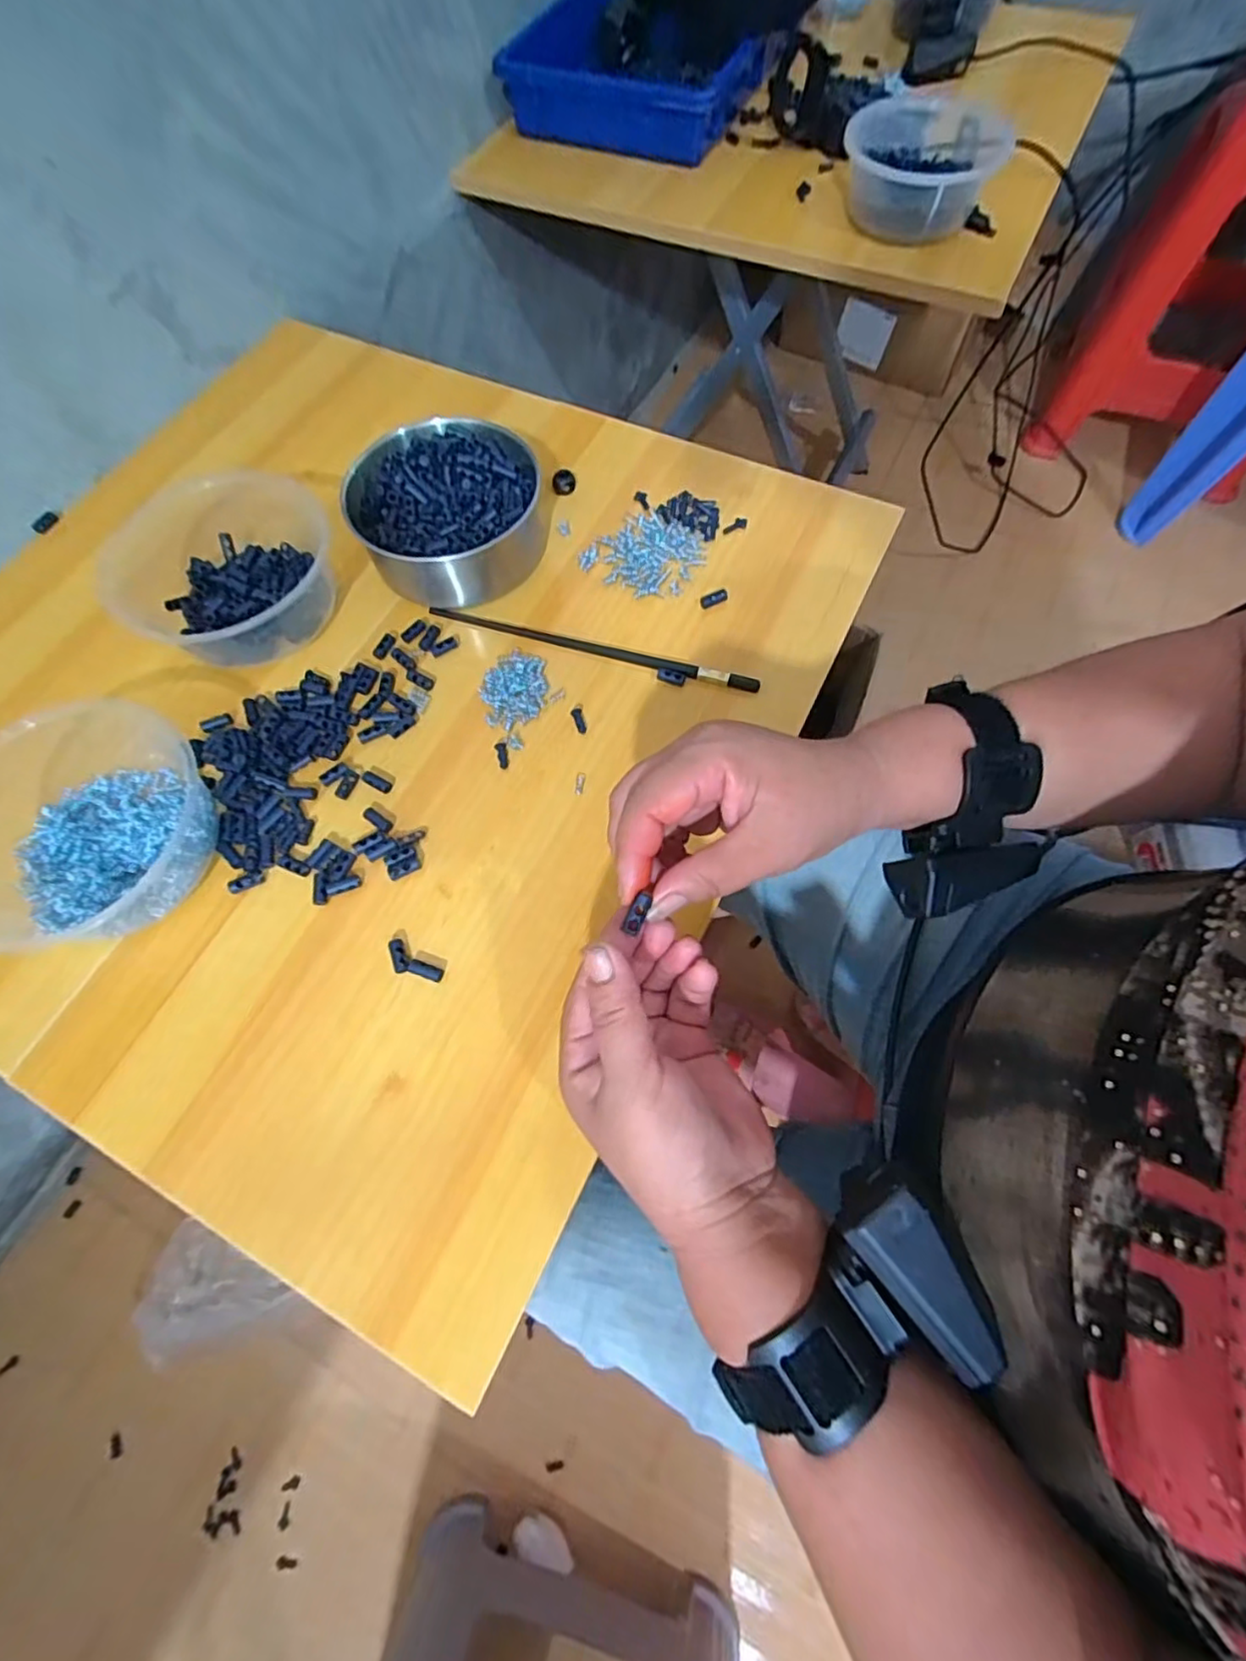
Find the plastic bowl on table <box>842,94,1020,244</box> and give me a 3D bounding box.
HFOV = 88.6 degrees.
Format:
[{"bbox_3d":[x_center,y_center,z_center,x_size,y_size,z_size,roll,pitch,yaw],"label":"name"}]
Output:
[{"bbox_3d":[0.262,-0.590,0.574,0.131,0.051,0.146,36,72,16],"label":"plastic bowl on table"}]

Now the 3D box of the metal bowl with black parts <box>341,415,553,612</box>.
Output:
[{"bbox_3d":[-0.125,-0.223,0.442,0.126,0.047,0.121,-1,66,2],"label":"metal bowl with black parts"}]

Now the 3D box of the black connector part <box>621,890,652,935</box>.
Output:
[{"bbox_3d":[0.006,0.035,0.270,0.007,0.004,0.019,23,90,8],"label":"black connector part"}]

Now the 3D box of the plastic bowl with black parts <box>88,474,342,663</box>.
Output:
[{"bbox_3d":[-0.265,-0.175,0.424,0.135,0.052,0.117,-11,69,-3],"label":"plastic bowl with black parts"}]

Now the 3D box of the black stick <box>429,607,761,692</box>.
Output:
[{"bbox_3d":[-0.021,-0.124,0.424,0.225,0.013,0.013,16,67,9],"label":"black stick"}]

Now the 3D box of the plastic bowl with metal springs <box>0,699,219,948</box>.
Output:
[{"bbox_3d":[-0.307,0.001,0.351,0.137,0.061,0.128,-1,66,2],"label":"plastic bowl with metal springs"}]

